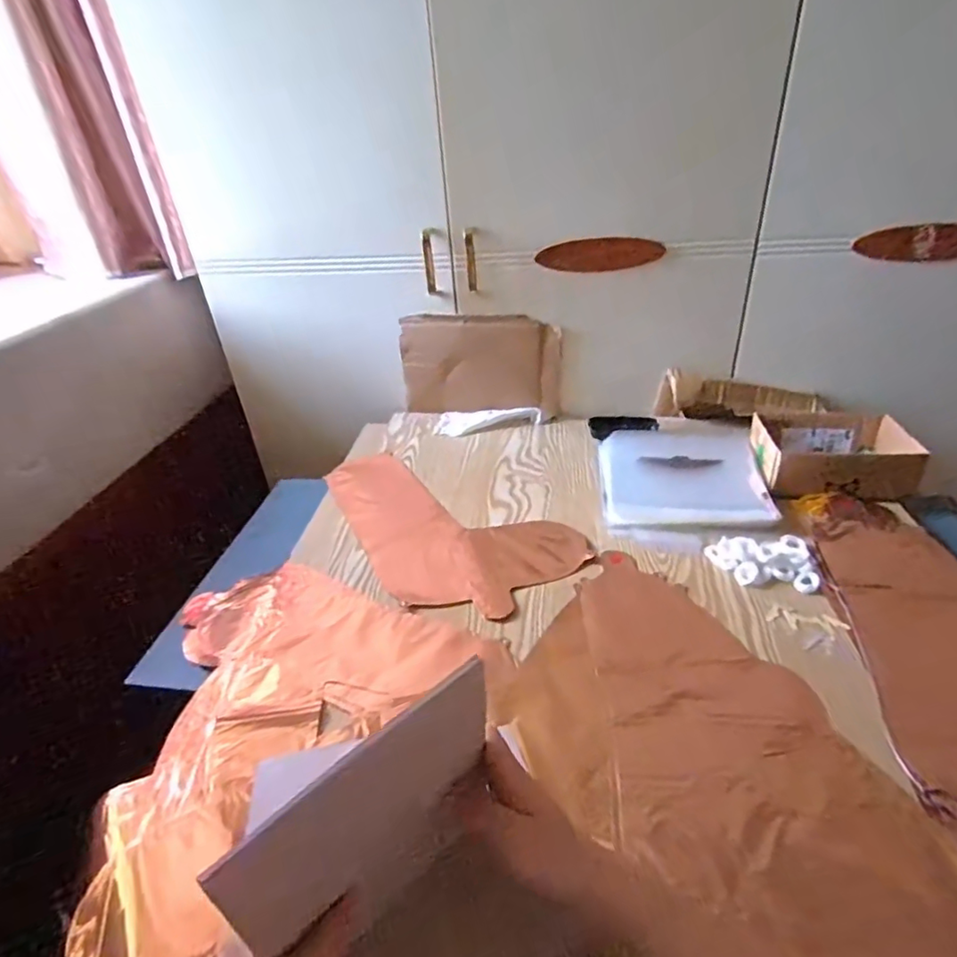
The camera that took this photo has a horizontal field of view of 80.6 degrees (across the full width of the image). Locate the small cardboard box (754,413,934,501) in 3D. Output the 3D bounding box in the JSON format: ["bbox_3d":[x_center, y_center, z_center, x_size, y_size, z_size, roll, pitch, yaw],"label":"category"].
[{"bbox_3d":[0.519,-0.042,0.830,0.217,0.058,0.166,7,36,18],"label":"small cardboard box"}]

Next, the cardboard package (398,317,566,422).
[{"bbox_3d":[0.003,-0.193,1.000,0.285,0.183,0.033,-1,34,7],"label":"cardboard package"}]

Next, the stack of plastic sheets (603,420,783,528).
[{"bbox_3d":[0.302,-0.017,0.861,0.229,0.018,0.266,0,34,8],"label":"stack of plastic sheets"}]

